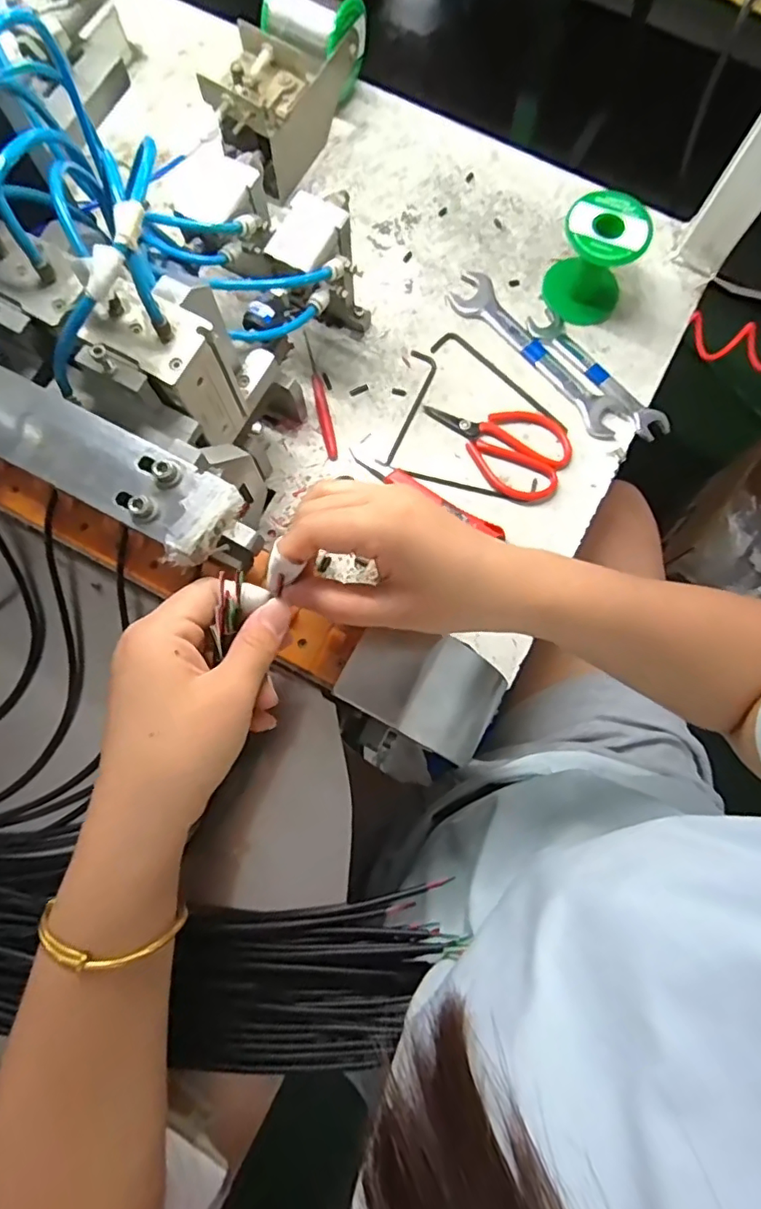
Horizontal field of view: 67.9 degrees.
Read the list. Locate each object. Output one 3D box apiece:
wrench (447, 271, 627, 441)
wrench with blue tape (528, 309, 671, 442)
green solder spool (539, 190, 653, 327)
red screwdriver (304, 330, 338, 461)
[{"bbox_3d":[0.140,-0.226,0.507,0.042,0.005,0.197,-41,82,-7],"label":"wrench"},{"bbox_3d":[0.193,-0.204,0.500,0.028,0.008,0.153,-42,82,-8],"label":"wrench with blue tape"},{"bbox_3d":[0.184,-0.296,0.485,0.064,0.075,0.060,0,79,0],"label":"green solder spool"},{"bbox_3d":[-0.054,-0.186,0.499,0.010,0.006,0.124,-12,79,-3],"label":"red screwdriver"}]

